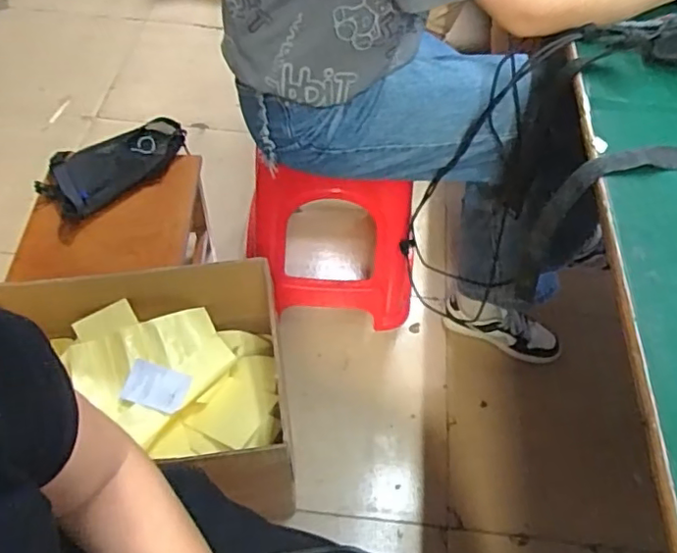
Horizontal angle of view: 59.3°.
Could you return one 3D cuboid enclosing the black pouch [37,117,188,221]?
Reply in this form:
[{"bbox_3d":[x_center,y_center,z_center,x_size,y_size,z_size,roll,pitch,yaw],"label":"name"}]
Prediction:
[{"bbox_3d":[-0.447,-0.228,1.189,0.288,0.040,0.163,-31,61,-22],"label":"black pouch"}]

